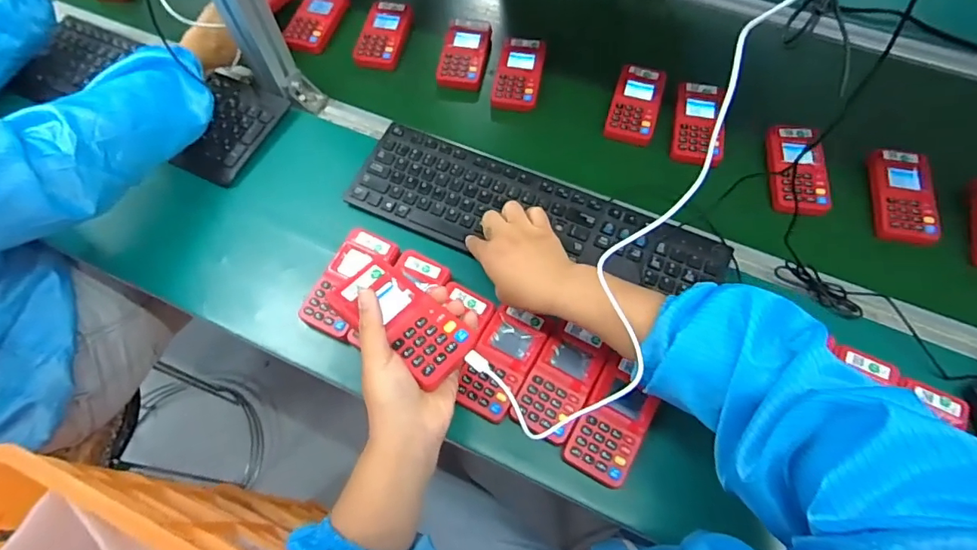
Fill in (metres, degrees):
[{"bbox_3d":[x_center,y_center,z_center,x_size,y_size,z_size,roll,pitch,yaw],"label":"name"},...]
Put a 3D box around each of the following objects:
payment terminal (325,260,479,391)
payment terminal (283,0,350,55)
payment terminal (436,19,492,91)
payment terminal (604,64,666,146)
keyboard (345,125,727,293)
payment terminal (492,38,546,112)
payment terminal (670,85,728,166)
[{"bbox_3d":[-0.068,0.034,0.419,0.117,0.017,0.060,38,70,18],"label":"payment terminal"},{"bbox_3d":[-0.255,-0.381,0.759,0.067,0.017,0.133,11,64,7],"label":"payment terminal"},{"bbox_3d":[-0.034,-0.328,0.745,0.064,0.024,0.122,7,64,5],"label":"payment terminal"},{"bbox_3d":[0.199,-0.232,0.683,0.062,0.019,0.122,16,65,9],"label":"payment terminal"},{"bbox_3d":[0.054,-0.072,0.586,0.427,0.016,0.122,17,65,11],"label":"keyboard"},{"bbox_3d":[0.044,-0.283,0.713,0.062,0.022,0.118,8,64,5],"label":"payment terminal"},{"bbox_3d":[0.277,-0.198,0.662,0.061,0.021,0.131,11,64,7],"label":"payment terminal"}]

